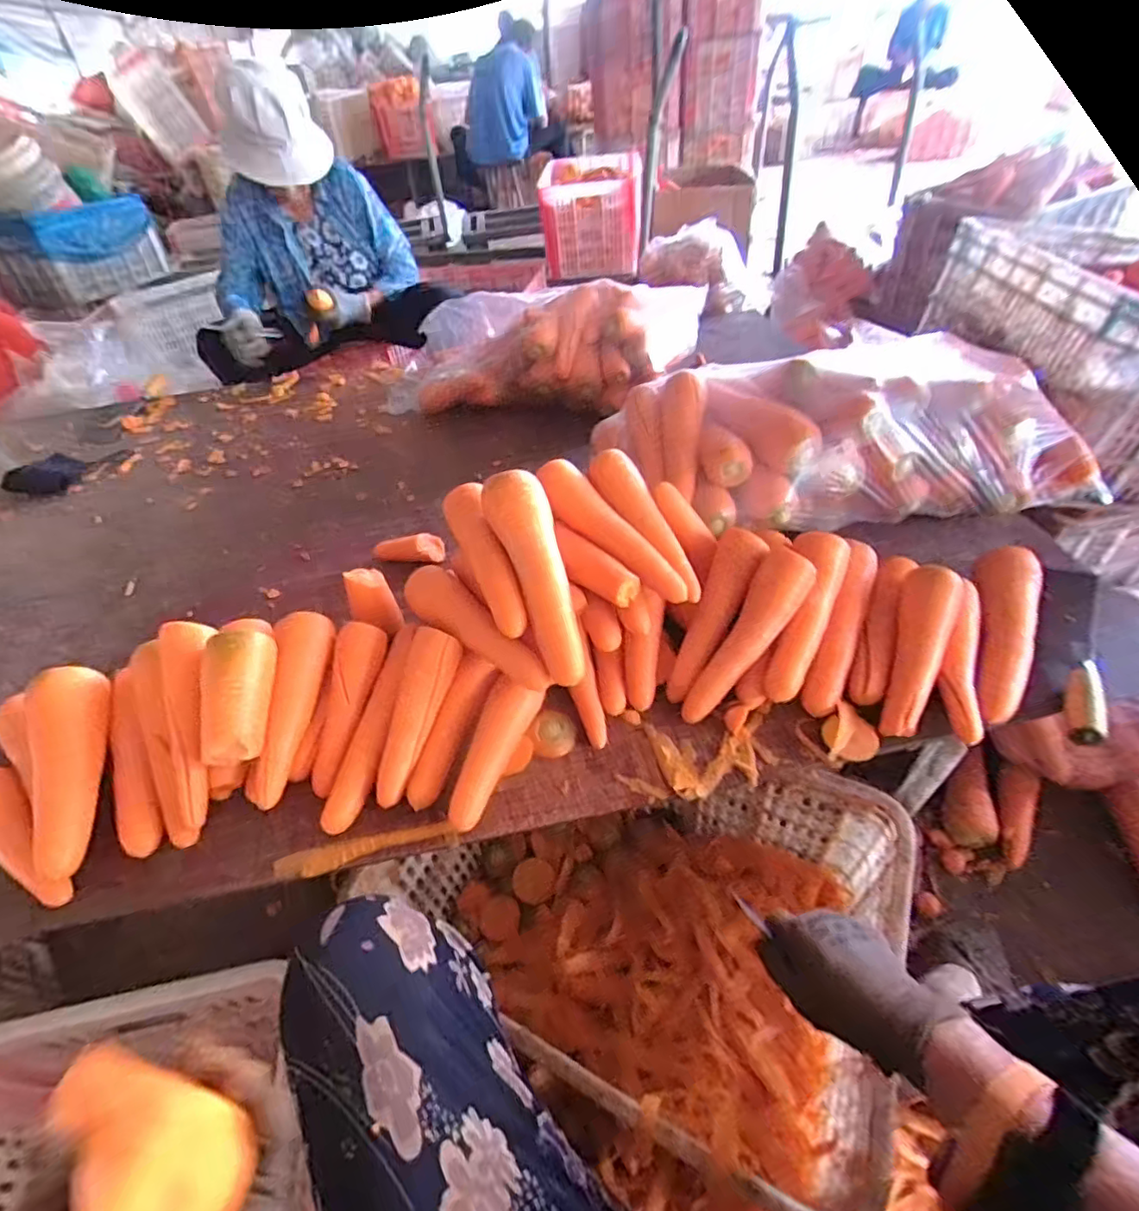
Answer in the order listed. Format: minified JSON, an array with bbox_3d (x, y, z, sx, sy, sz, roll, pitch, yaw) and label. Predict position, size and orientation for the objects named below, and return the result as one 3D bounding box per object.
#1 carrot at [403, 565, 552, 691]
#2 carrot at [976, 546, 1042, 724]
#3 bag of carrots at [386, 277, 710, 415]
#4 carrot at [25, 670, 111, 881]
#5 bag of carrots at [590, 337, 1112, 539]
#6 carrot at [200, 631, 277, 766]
[{"bbox_3d":[-0.104,0.022,0.622,0.219,0.037,0.048,32,57,31],"label":"carrot"},{"bbox_3d":[0.489,0.032,0.647,0.062,0.045,0.218,14,69,19],"label":"carrot"},{"bbox_3d":[-0.074,-0.511,1.145,0.615,0.192,0.284,8,47,14],"label":"bag of carrots"},{"bbox_3d":[-0.495,0.157,0.564,0.060,0.045,0.212,-16,64,-10],"label":"carrot"},{"bbox_3d":[0.339,-0.216,0.761,0.544,0.171,0.233,-7,46,-1],"label":"bag of carrots"},{"bbox_3d":[-0.330,0.090,0.571,0.048,0.047,0.128,-3,75,3],"label":"carrot"}]

